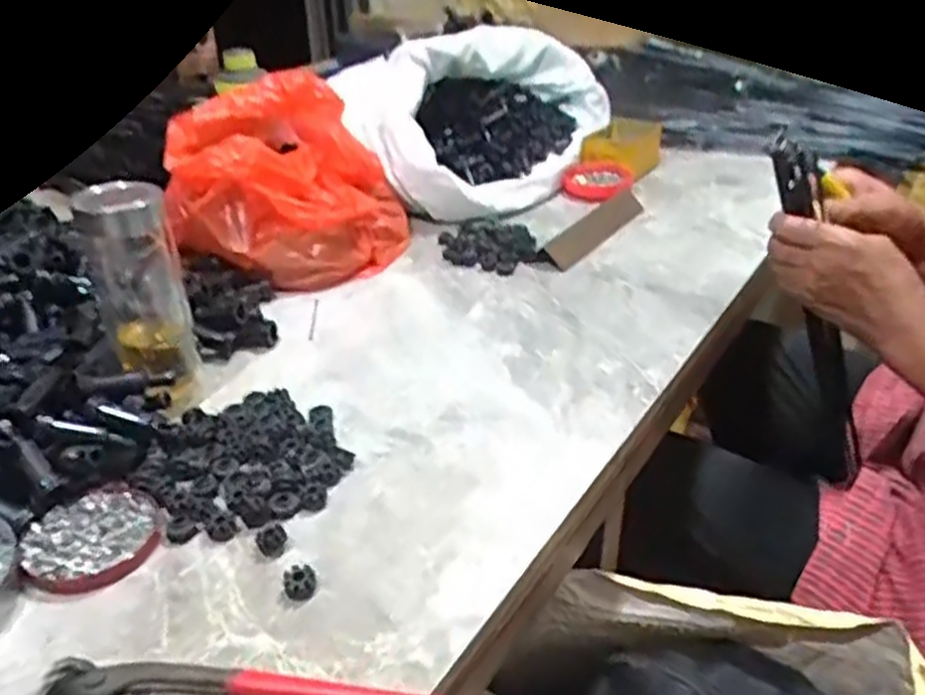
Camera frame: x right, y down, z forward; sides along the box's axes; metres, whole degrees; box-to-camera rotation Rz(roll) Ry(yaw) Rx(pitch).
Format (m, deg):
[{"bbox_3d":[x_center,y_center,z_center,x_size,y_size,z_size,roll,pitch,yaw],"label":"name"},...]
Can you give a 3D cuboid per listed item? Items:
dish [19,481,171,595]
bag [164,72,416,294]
[{"bbox_3d":[-0.238,0.121,0.495,0.074,0.012,0.086,20,36,30],"label":"dish"},{"bbox_3d":[-0.196,-0.198,0.893,0.251,0.163,0.314,-4,31,-6],"label":"bag"}]

